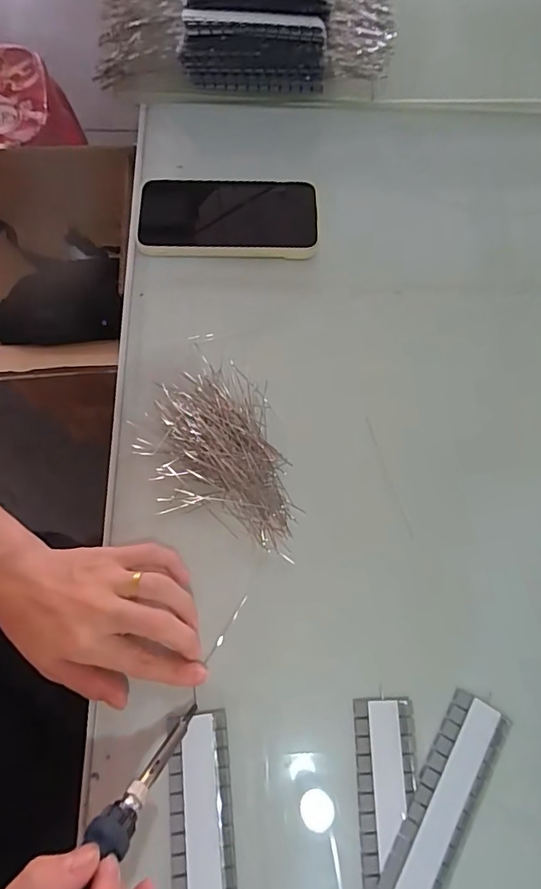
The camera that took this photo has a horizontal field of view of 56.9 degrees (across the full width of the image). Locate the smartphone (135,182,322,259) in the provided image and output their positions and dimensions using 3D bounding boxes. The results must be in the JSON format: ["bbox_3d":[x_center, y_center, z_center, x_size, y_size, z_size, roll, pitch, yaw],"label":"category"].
[{"bbox_3d":[-0.040,-0.203,0.451,0.162,0.016,0.078,0,72,-2],"label":"smartphone"}]

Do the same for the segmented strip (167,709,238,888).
[{"bbox_3d":[-0.042,0.238,0.309,0.038,0.005,0.127,-5,72,-4],"label":"segmented strip"}]

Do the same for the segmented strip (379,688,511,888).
[{"bbox_3d":[0.112,0.227,0.317,0.040,0.004,0.127,29,74,7],"label":"segmented strip"}]

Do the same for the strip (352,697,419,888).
[{"bbox_3d":[0.076,0.231,0.315,0.040,0.004,0.127,1,72,-2],"label":"strip"}]

